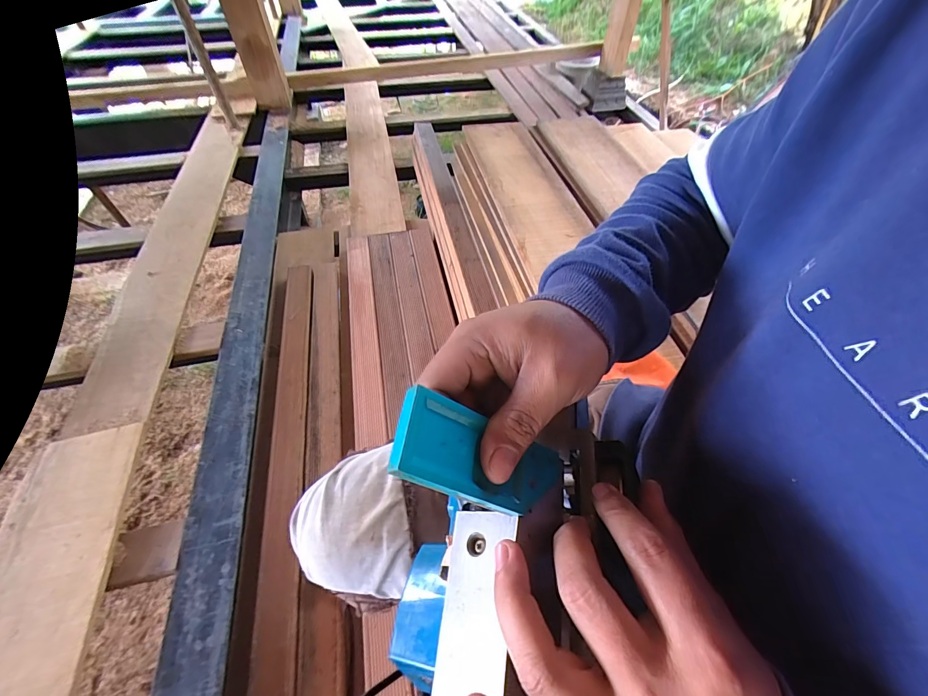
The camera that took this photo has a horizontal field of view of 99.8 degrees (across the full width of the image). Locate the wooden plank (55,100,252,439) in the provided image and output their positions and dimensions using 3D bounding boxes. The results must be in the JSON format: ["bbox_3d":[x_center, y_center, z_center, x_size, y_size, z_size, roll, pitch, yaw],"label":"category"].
[{"bbox_3d":[-0.970,-0.471,1.361,0.234,0.036,1.747,-12,53,-10],"label":"wooden plank"}]

